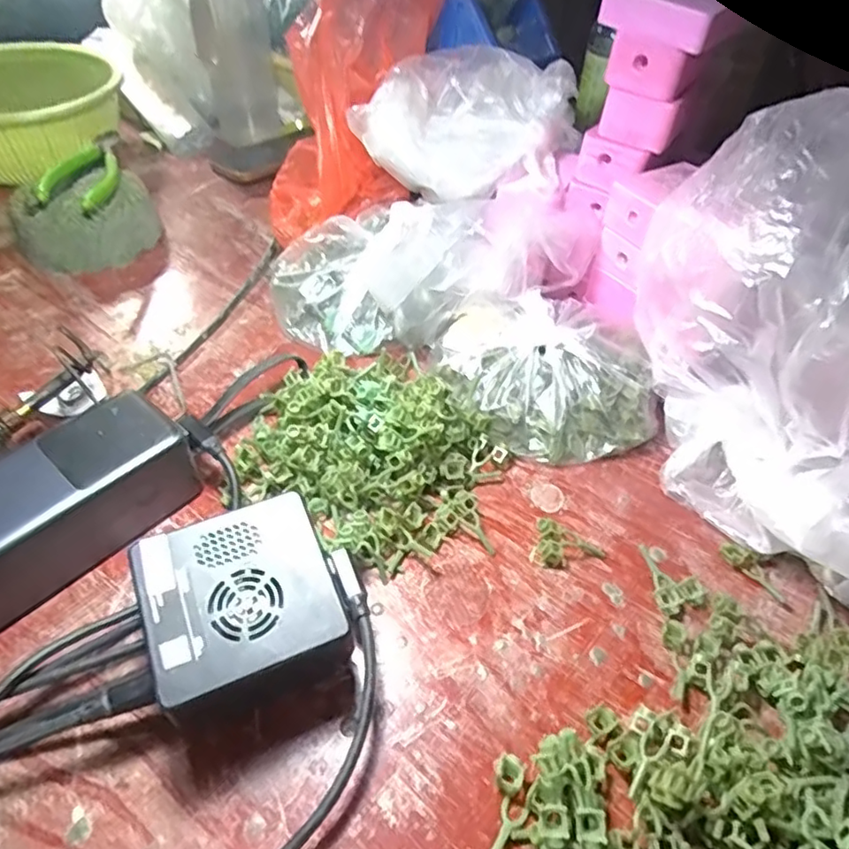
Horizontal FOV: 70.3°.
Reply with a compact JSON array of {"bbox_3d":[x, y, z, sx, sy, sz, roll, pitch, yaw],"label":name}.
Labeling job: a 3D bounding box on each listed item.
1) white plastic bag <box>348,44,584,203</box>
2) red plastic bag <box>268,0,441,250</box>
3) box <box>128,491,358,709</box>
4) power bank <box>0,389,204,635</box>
[{"bbox_3d":[0.037,-0.217,0.438,0.115,0.060,0.149,29,53,23],"label":"white plastic bag"},{"bbox_3d":[-0.049,-0.259,0.462,0.109,0.249,0.082,32,20,25],"label":"red plastic bag"},{"bbox_3d":[-0.077,0.084,0.266,0.075,0.059,0.071,-19,51,-18],"label":"box"},{"bbox_3d":[-0.183,0.041,0.304,0.052,0.053,0.125,34,55,26],"label":"power bank"}]

